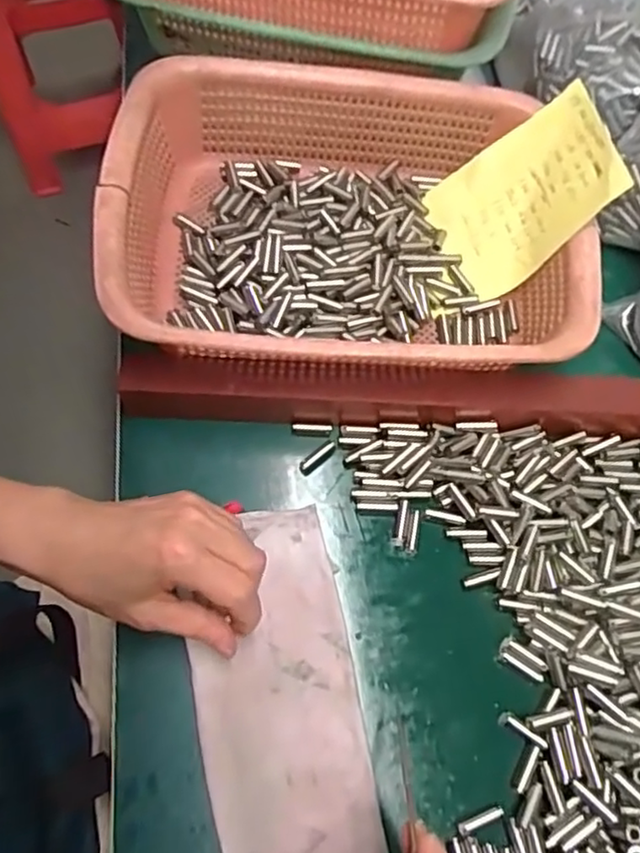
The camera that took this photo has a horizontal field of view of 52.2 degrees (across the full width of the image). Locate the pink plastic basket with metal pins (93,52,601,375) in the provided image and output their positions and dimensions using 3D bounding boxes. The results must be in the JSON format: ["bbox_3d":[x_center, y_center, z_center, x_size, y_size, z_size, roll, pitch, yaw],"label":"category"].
[{"bbox_3d":[0.019,-0.131,0.422,0.294,0.071,0.219,0,68,-3],"label":"pink plastic basket with metal pins"}]

